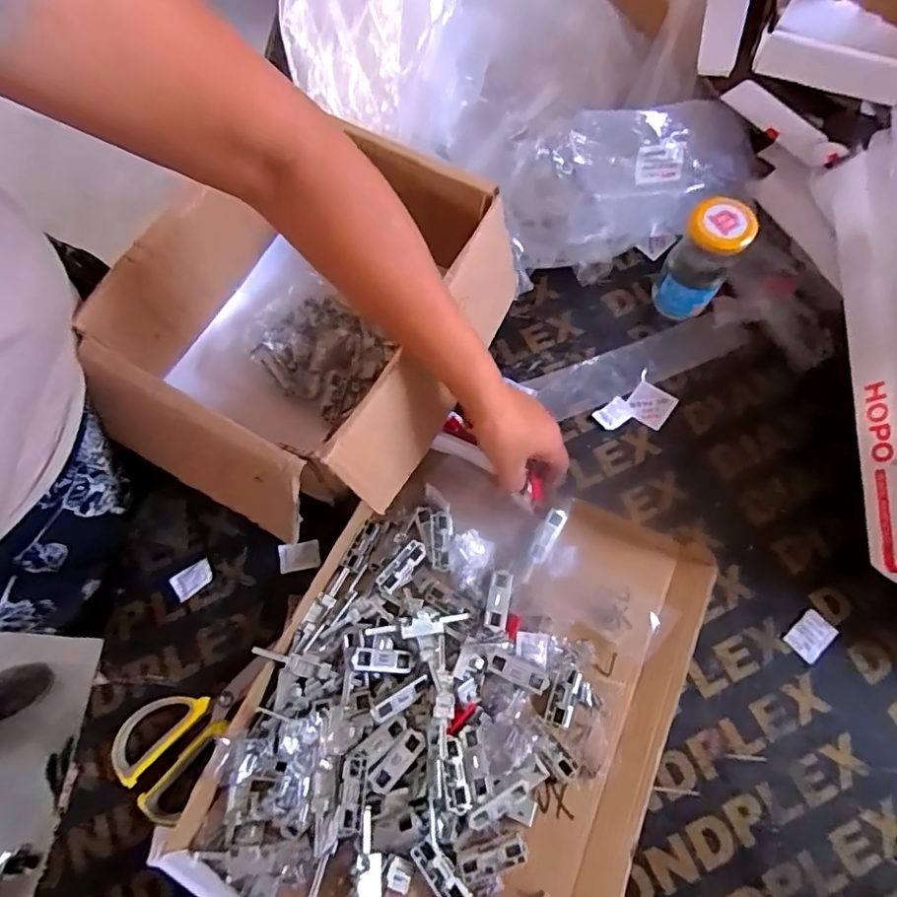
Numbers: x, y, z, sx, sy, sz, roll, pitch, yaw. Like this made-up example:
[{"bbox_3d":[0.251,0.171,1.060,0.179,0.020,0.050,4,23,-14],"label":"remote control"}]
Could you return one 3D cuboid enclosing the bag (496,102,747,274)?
[{"bbox_3d":[0.193,-0.275,0.594,0.272,0.127,0.136,0,68,2],"label":"bag"}]

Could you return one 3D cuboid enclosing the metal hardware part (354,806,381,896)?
[{"bbox_3d":[-0.061,0.314,0.411,0.020,0.014,0.078,-5,54,-1],"label":"metal hardware part"}]

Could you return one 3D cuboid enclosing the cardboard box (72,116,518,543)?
[{"bbox_3d":[-0.122,-0.109,0.509,0.264,0.140,0.341,26,71,12],"label":"cardboard box"}]

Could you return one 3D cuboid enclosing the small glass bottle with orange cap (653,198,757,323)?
[{"bbox_3d":[0.255,-0.187,0.564,0.060,0.125,0.060,22,71,8],"label":"small glass bottle with orange cap"}]

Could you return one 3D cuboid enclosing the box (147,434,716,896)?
[{"bbox_3d":[0.013,0.204,0.454,0.321,0.060,0.400,25,72,9],"label":"box"}]

